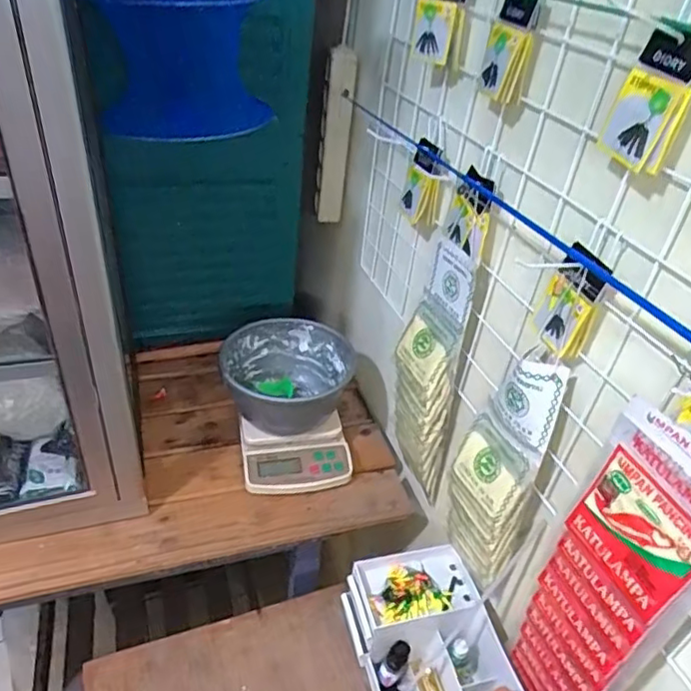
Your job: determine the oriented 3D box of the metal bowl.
[{"bbox_3d":[-0.089,0.053,0.890,0.184,0.113,0.174,5,37,-3],"label":"metal bowl"}]

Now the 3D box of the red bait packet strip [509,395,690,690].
[{"bbox_3d":[0.222,0.227,0.521,0.026,0.383,0.112,-11,40,-23],"label":"red bait packet strip"}]

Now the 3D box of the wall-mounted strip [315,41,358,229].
[{"bbox_3d":[-0.018,-0.306,0.891,0.044,0.260,0.038,4,37,-5],"label":"wall-mounted strip"}]

